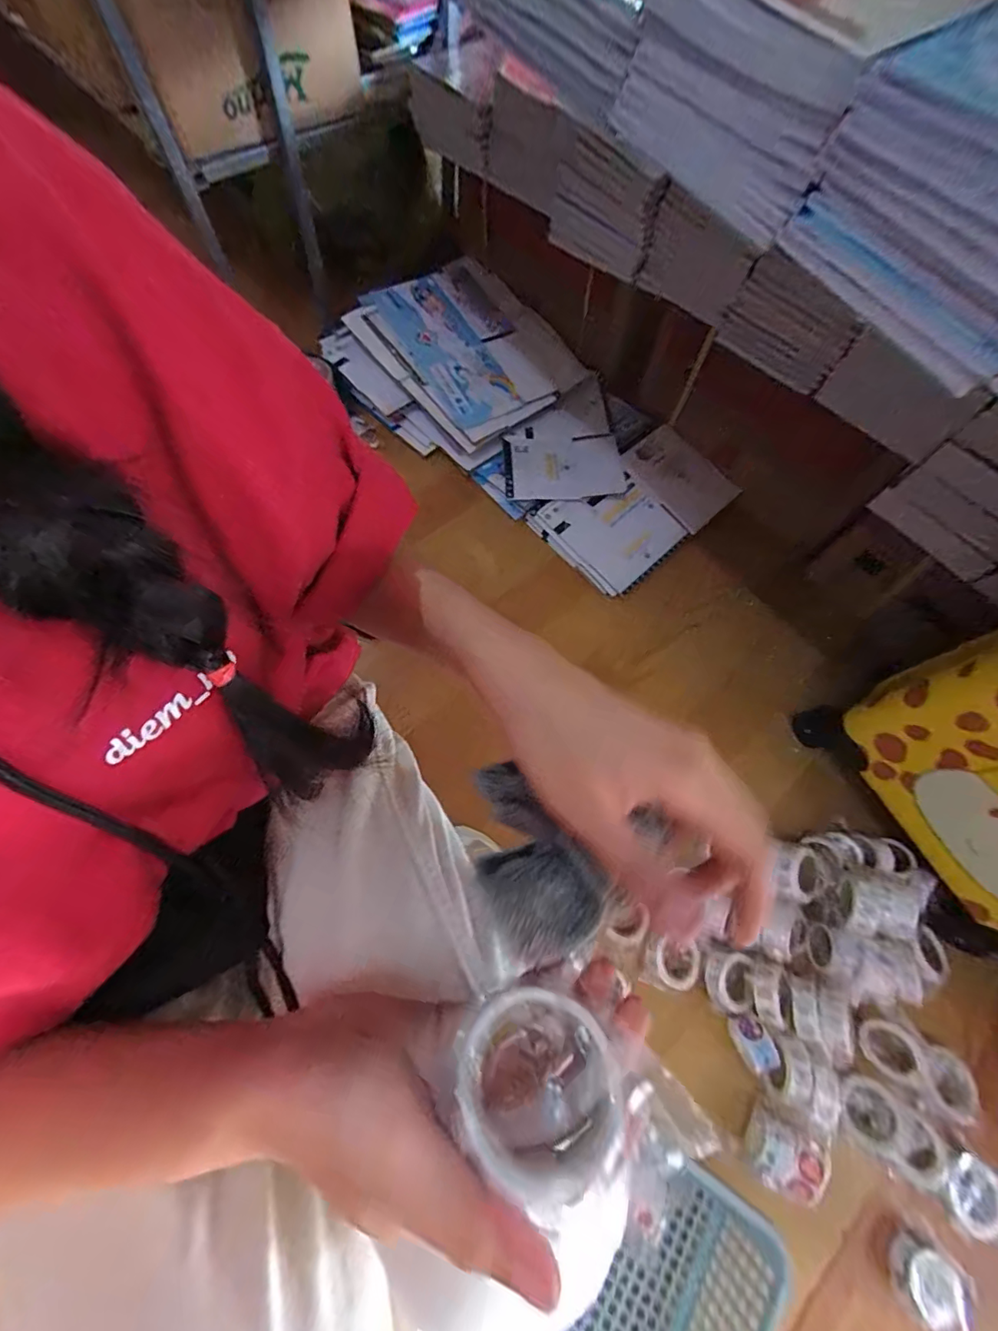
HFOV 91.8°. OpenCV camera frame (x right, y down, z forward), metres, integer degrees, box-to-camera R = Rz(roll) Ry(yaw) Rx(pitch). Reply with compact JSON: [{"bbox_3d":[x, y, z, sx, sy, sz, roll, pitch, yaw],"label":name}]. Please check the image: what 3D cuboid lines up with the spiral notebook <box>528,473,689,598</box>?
[{"bbox_3d":[0.180,-0.231,0.778,0.176,0.012,0.200,-42,77,-18],"label":"spiral notebook"}]

